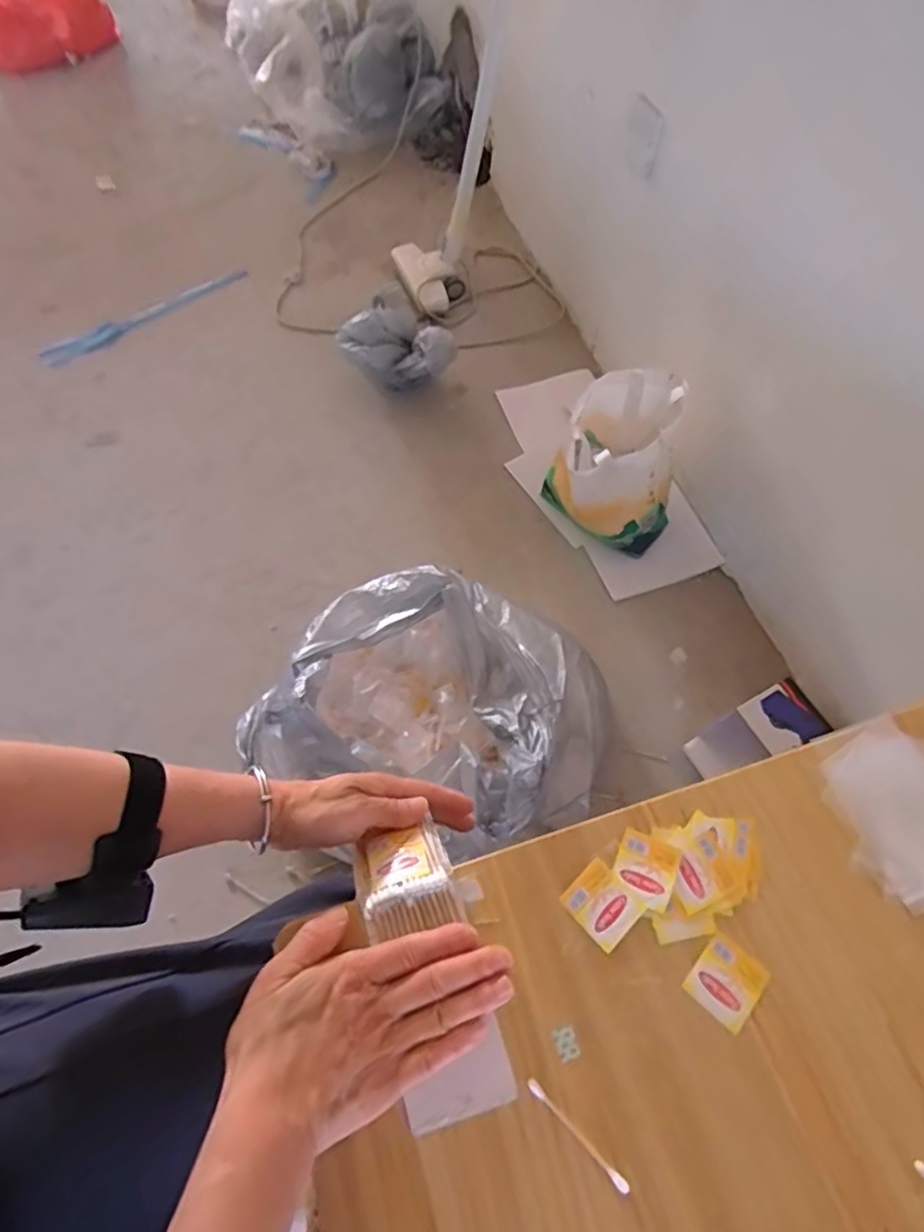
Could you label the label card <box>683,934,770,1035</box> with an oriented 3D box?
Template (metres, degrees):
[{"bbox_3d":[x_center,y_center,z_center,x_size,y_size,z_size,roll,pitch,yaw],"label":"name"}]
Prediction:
[{"bbox_3d":[0.173,0.239,0.413,0.041,0.005,0.045,39,69,16],"label":"label card"}]

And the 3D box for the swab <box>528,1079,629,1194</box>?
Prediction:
[{"bbox_3d":[0.068,0.307,0.374,0.073,0.004,0.007,41,69,18],"label":"swab"}]

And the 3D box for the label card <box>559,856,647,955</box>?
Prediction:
[{"bbox_3d":[0.096,0.196,0.431,0.040,0.004,0.045,-38,70,-19],"label":"label card"}]

